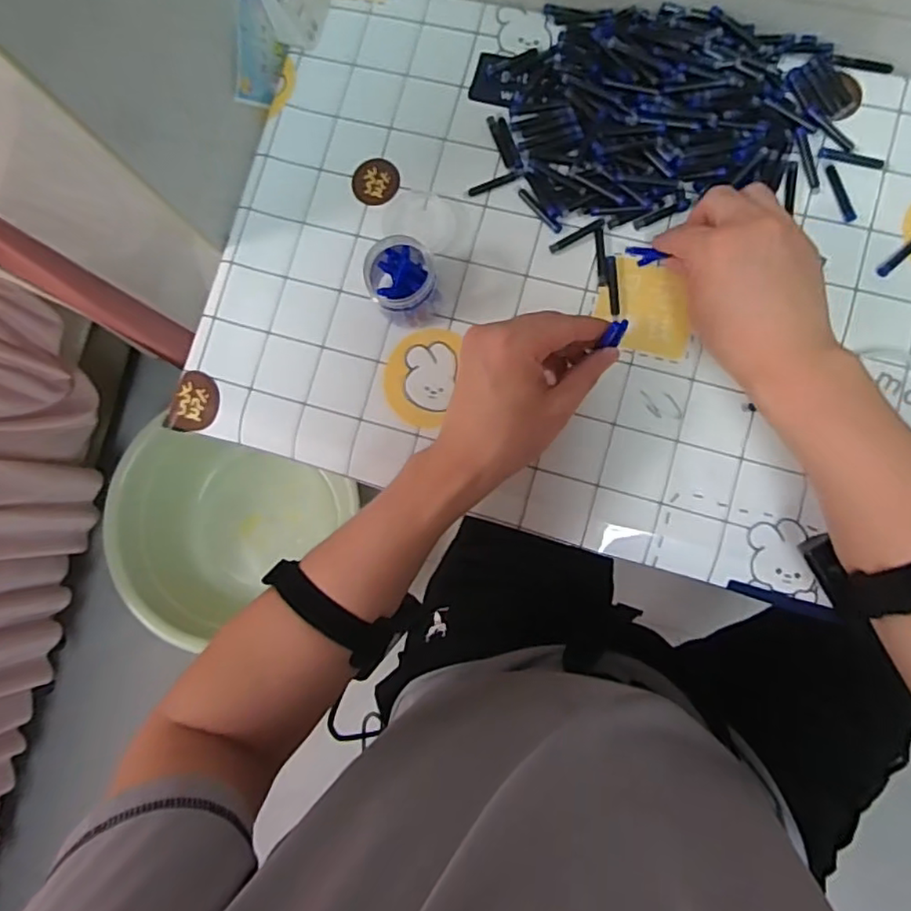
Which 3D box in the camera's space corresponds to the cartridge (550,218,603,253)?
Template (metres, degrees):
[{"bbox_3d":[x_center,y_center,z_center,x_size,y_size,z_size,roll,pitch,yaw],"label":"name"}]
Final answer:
[{"bbox_3d":[0.095,-0.173,0.485,0.046,0.004,0.008,-28,83,3],"label":"cartridge"}]

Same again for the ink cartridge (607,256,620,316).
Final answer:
[{"bbox_3d":[0.123,-0.132,0.479,0.008,0.005,0.047,-3,85,5],"label":"ink cartridge"}]

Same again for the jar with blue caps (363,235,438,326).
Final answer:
[{"bbox_3d":[-0.040,-0.132,0.472,0.048,0.047,0.053,6,84,6],"label":"jar with blue caps"}]

